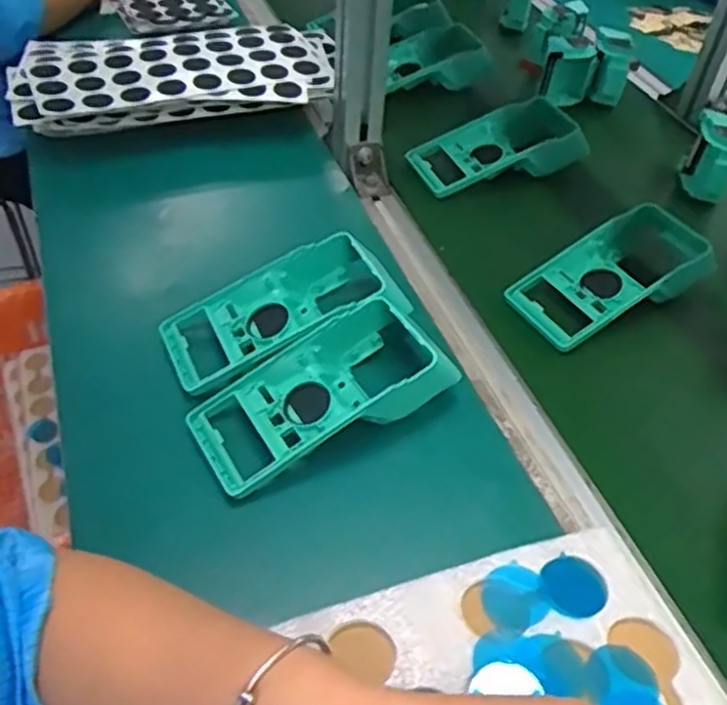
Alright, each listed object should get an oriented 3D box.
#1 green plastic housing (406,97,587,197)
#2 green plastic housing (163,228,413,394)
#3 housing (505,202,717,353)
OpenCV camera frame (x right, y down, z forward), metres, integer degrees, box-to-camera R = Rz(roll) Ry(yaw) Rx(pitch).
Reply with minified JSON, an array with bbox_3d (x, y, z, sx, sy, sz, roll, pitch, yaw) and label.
[{"bbox_3d":[0.138,-0.221,0.795,0.195,0.052,0.103,-14,49,-18],"label":"green plastic housing"},{"bbox_3d":[-0.063,-0.032,0.585,0.187,0.059,0.101,-15,50,-19],"label":"green plastic housing"},{"bbox_3d":[0.230,-0.072,0.655,0.205,0.044,0.092,-23,52,-22],"label":"housing"}]

